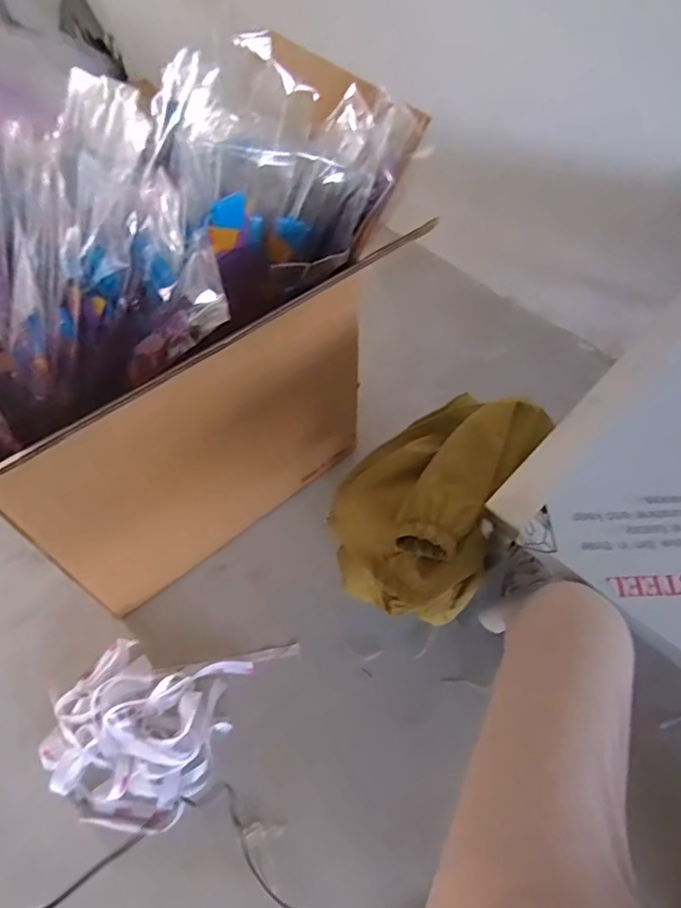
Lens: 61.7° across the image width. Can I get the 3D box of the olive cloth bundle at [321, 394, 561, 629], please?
[{"bbox_3d":[0.127,0.058,0.827,0.222,0.201,0.304,25,61,17],"label":"olive cloth bundle"}]

